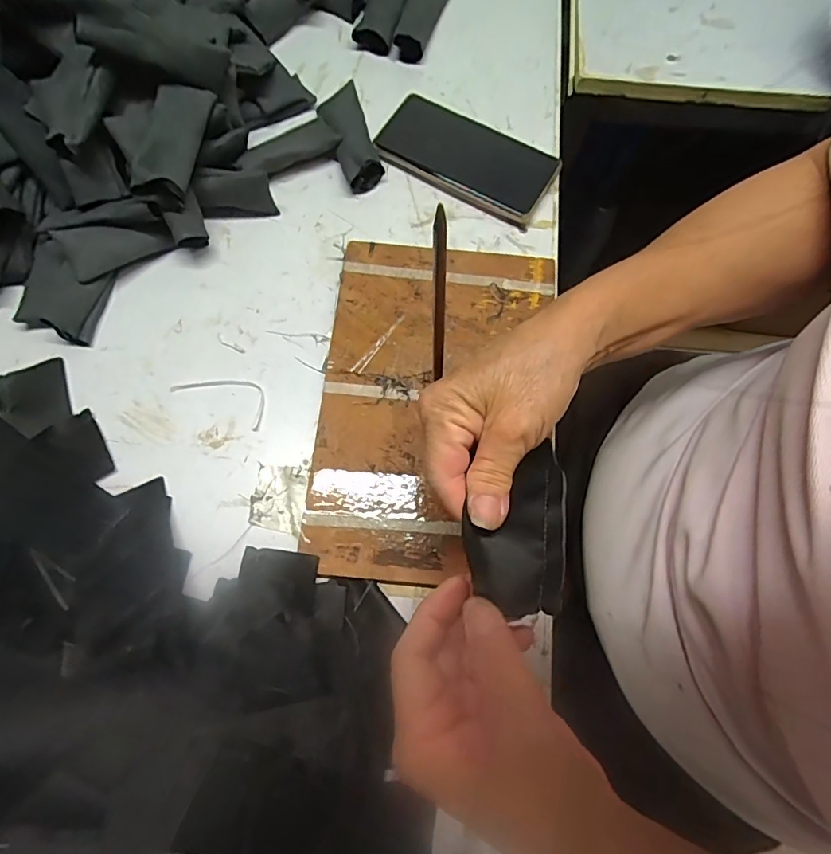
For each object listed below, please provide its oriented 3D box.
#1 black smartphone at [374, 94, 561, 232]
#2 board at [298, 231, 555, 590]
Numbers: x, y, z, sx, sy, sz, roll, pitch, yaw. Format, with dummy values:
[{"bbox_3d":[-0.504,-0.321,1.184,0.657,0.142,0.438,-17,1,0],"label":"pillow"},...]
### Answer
[{"bbox_3d":[0.046,-0.245,0.462,0.157,0.011,0.079,29,76,9],"label":"black smartphone"},{"bbox_3d":[0.011,-0.021,0.396,0.165,0.013,0.272,7,73,2],"label":"board"}]

